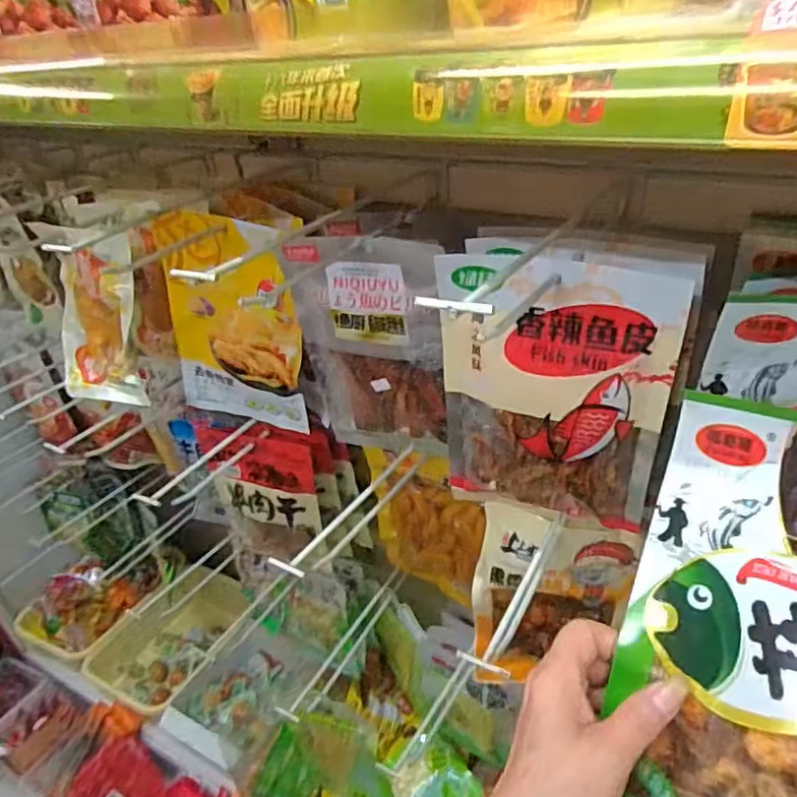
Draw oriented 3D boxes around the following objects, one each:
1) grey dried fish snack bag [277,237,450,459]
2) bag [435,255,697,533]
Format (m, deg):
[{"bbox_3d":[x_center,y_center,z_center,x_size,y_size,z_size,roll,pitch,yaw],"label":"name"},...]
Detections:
[{"bbox_3d":[-0.027,-0.040,0.625,0.153,0.241,0.033,7,36,19],"label":"grey dried fish snack bag"},{"bbox_3d":[0.116,0.005,0.488,0.170,0.223,0.021,11,37,24],"label":"bag"}]

